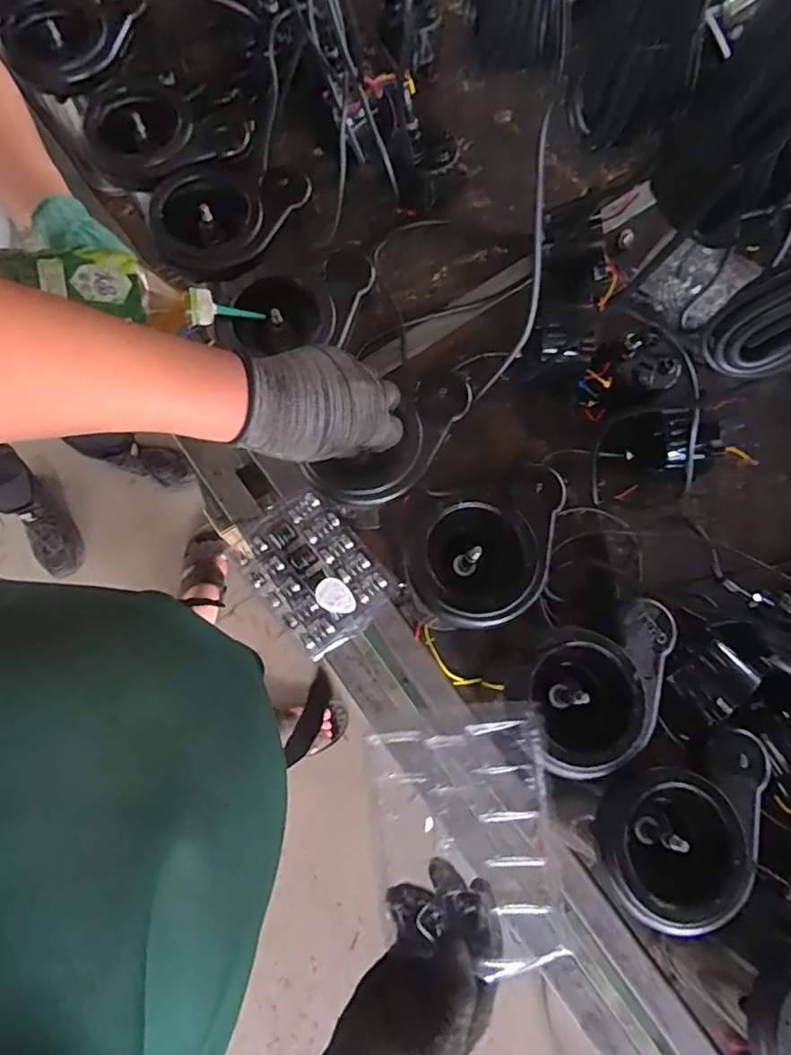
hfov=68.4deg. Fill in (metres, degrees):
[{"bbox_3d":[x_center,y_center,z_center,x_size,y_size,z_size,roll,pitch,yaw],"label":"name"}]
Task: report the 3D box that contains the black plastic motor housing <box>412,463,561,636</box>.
[{"bbox_3d":[0.092,0.017,0.535,0.175,0.050,0.116,-37,79,-9],"label":"black plastic motor housing"}]

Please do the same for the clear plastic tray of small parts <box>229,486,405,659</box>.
[{"bbox_3d":[-0.094,0.049,0.670,0.128,0.026,0.166,-41,79,-9],"label":"clear plastic tray of small parts"}]

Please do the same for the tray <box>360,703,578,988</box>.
[{"bbox_3d":[0.049,0.230,0.431,0.138,0.025,0.170,-12,77,12],"label":"tray"}]

